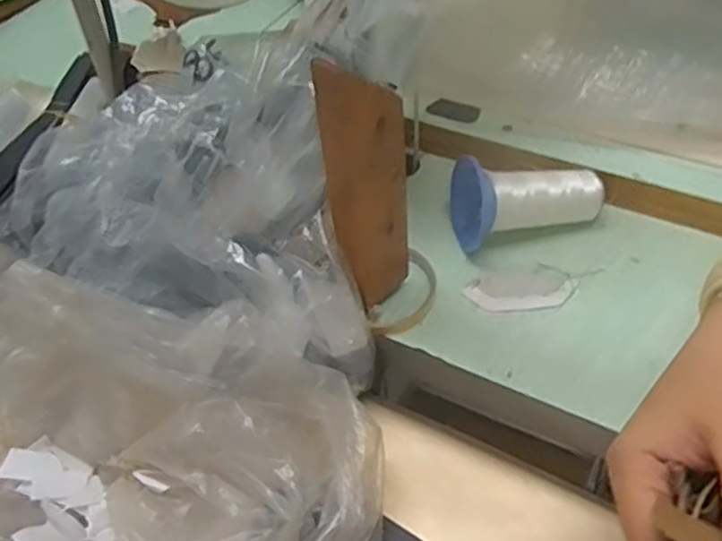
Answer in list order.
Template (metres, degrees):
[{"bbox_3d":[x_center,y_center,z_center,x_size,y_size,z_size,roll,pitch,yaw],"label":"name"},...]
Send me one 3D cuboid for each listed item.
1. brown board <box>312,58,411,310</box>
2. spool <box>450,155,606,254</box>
[{"bbox_3d":[0.007,-0.049,0.454,0.052,0.189,0.013,-18,46,-10],"label":"brown board"},{"bbox_3d":[0.128,-0.065,0.557,0.116,0.064,0.064,-17,48,-8],"label":"spool"}]

